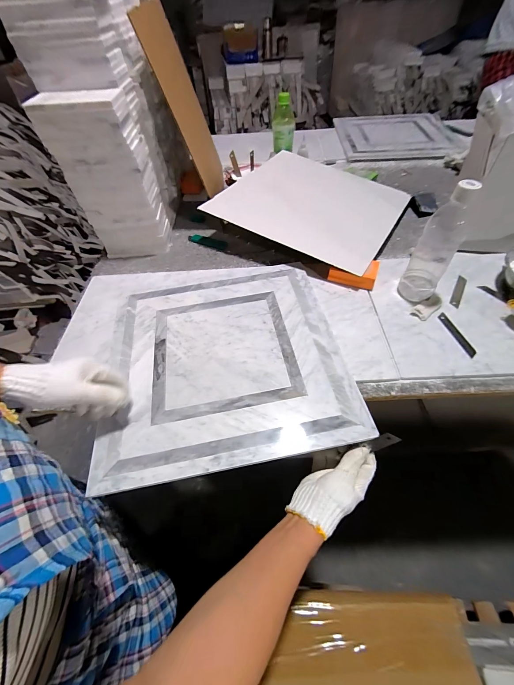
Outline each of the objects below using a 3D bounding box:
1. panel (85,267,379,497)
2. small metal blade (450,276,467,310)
[{"bbox_3d":[-0.068,-0.002,0.503,0.401,0.022,0.427,-10,54,-2],"label":"panel"},{"bbox_3d":[0.412,-0.104,0.563,0.019,0.004,0.099,34,59,13],"label":"small metal blade"}]

